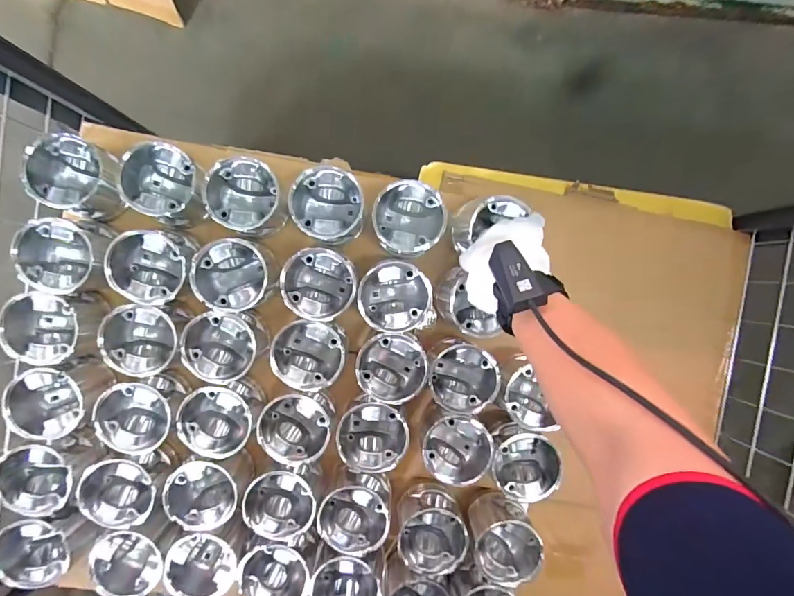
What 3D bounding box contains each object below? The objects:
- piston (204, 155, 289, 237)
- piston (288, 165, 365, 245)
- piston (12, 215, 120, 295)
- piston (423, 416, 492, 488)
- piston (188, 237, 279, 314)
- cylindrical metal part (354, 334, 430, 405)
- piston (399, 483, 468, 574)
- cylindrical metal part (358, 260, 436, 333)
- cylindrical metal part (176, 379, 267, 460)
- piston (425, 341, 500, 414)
[{"bbox_3d":[-0.200,-0.135,0.557,0.088,0.089,0.096,0,93,-2],"label":"piston"},{"bbox_3d":[-0.092,-0.123,0.565,0.092,0.081,0.095,0,93,-2],"label":"piston"},{"bbox_3d":[-0.417,-0.054,0.539,0.098,0.080,0.094,0,93,-2],"label":"piston"},{"bbox_3d":[0.084,0.207,0.575,0.091,0.073,0.086,0,93,-2],"label":"piston"},{"bbox_3d":[-0.214,-0.030,0.561,0.091,0.085,0.091,0,93,-2],"label":"piston"},{"bbox_3d":[-0.007,0.092,0.578,0.091,0.078,0.092,0,93,-2],"label":"cylindrical metal part"},{"bbox_3d":[0.049,0.322,0.594,0.093,0.095,0.084,5,93,-2],"label":"piston"},{"bbox_3d":[-0.002,-0.002,0.560,0.092,0.077,0.092,0,93,-2],"label":"cylindrical metal part"},{"bbox_3d":[-0.240,0.160,0.570,0.090,0.078,0.096,0,93,-2],"label":"cylindrical metal part"},{"bbox_3d":[0.089,0.106,0.578,0.090,0.067,0.091,0,93,-2],"label":"piston"}]

